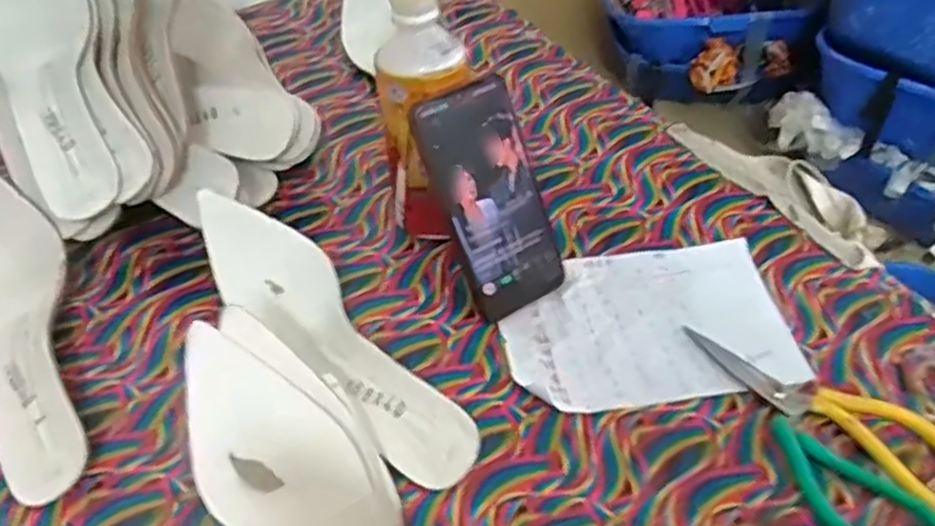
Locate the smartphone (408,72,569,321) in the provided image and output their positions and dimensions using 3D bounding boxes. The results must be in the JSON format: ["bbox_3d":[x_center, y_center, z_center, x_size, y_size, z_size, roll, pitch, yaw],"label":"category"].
[{"bbox_3d":[0.019,-0.044,0.492,0.075,0.158,0.014,-30,20,-24],"label":"smartphone"}]

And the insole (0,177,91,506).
[{"bbox_3d":[-0.297,0.039,0.467,0.066,0.034,0.246,-21,64,-18],"label":"insole"}]

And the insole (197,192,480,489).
[{"bbox_3d":[-0.089,0.047,0.467,0.059,0.034,0.244,-37,71,-28],"label":"insole"}]

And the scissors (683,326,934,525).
[{"bbox_3d":[0.219,0.106,0.448,0.178,0.010,0.100,33,56,26],"label":"scissors"}]

